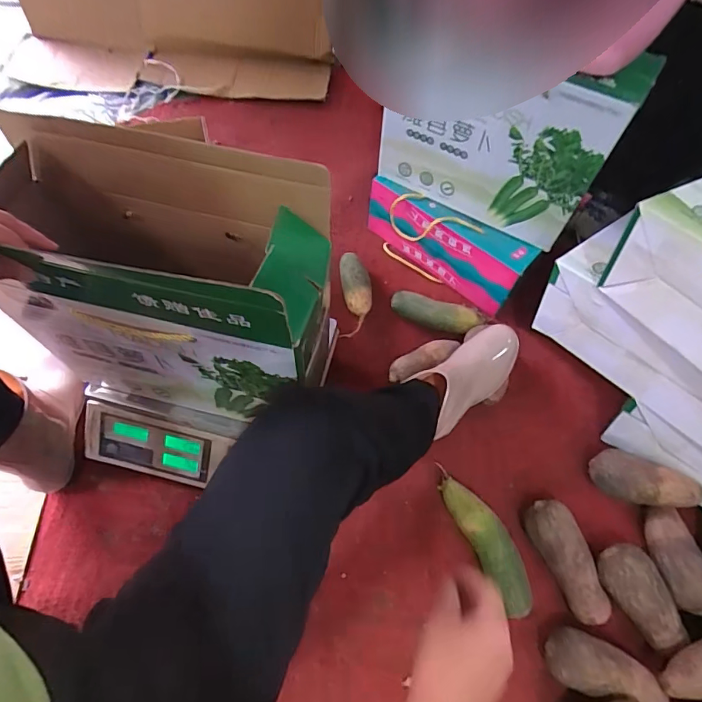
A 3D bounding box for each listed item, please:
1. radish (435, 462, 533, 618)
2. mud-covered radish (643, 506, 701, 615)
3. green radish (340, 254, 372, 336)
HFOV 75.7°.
[{"bbox_3d":[0.198,0.271,0.661,0.060,0.051,0.211,-21,64,-12],"label":"radish"},{"bbox_3d":[0.466,0.297,0.645,0.064,0.054,0.139,-11,63,-7],"label":"mud-covered radish"},{"bbox_3d":[0.009,-0.101,0.853,0.062,0.046,0.196,2,62,-1],"label":"green radish"}]

